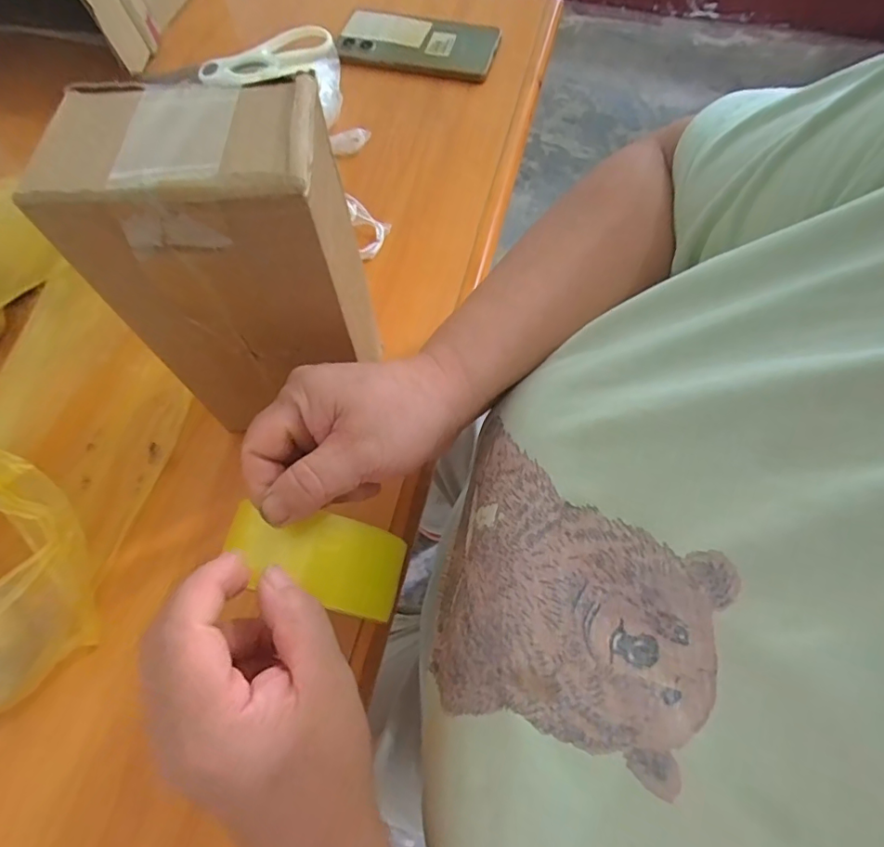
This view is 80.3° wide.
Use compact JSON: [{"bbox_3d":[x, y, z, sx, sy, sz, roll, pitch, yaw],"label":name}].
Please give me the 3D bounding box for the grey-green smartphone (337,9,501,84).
[{"bbox_3d":[-0.025,-0.391,0.530,0.162,0.007,0.080,13,69,9],"label":"grey-green smartphone"}]

